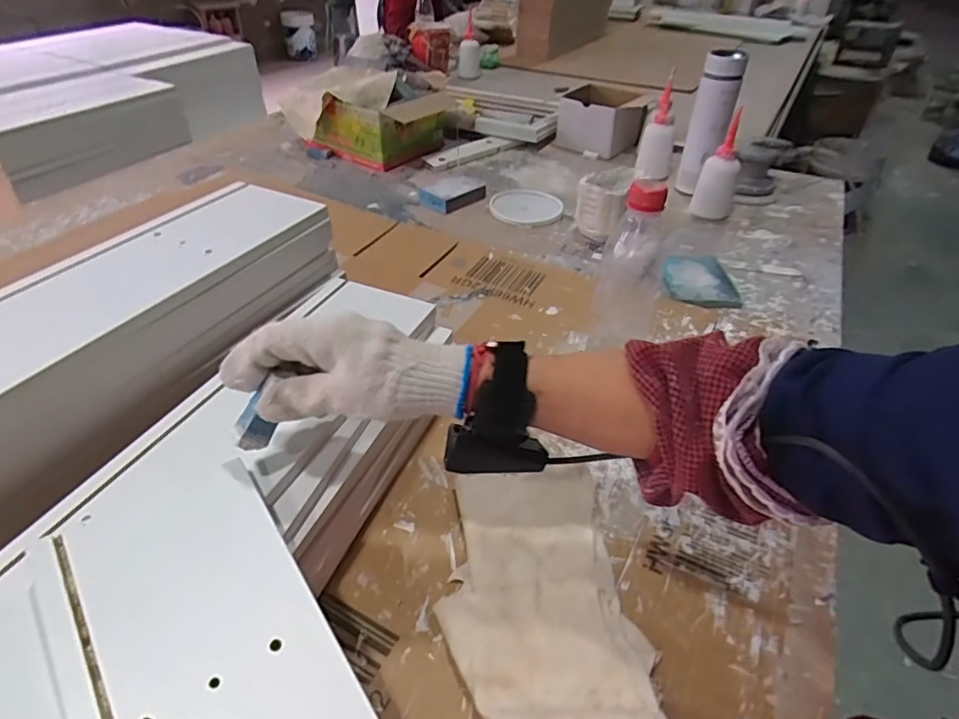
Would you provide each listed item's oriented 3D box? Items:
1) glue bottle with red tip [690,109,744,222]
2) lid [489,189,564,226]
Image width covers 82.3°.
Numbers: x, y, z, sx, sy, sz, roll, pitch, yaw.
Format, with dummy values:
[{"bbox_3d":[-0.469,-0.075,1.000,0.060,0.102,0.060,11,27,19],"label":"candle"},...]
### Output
[{"bbox_3d":[0.403,-0.317,0.908,0.063,0.156,0.053,19,43,21],"label":"glue bottle with red tip"},{"bbox_3d":[0.080,-0.264,0.946,0.121,0.006,0.135,16,42,18],"label":"lid"}]

